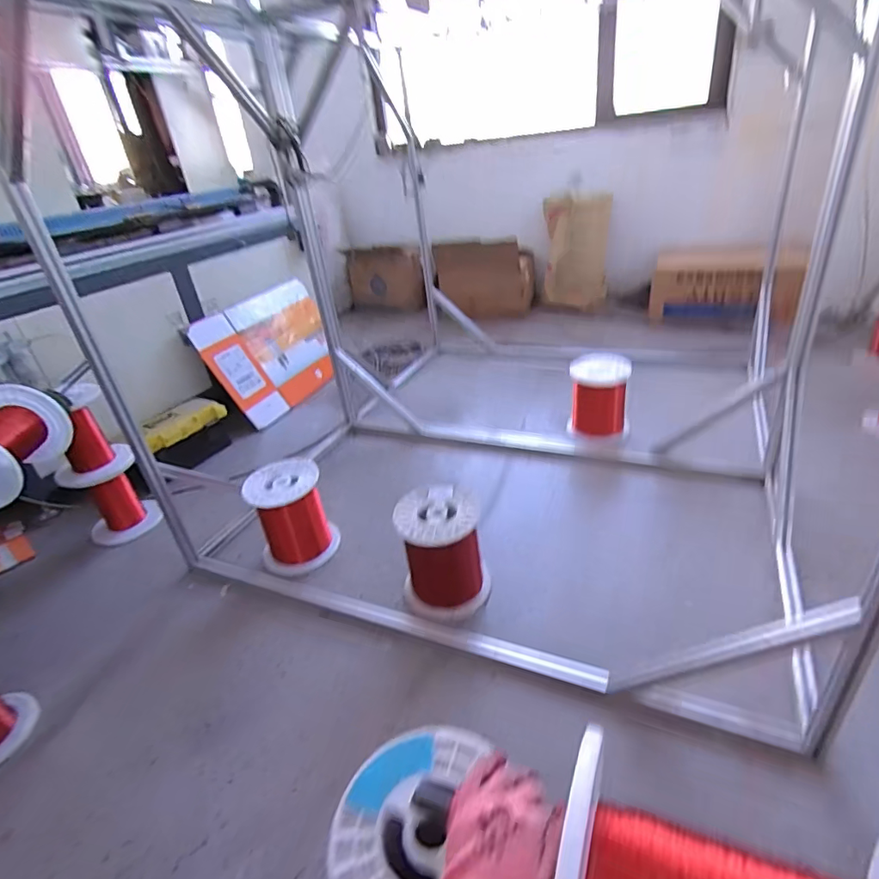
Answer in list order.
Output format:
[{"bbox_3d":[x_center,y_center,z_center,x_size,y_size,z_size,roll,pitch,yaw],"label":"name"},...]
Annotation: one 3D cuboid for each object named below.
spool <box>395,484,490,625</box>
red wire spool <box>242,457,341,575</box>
[{"bbox_3d":[0.009,0.268,1.211,0.195,0.227,0.210,-5,30,3],"label":"spool"},{"bbox_3d":[-0.408,0.203,1.414,0.203,0.224,0.210,-5,30,3],"label":"red wire spool"}]

